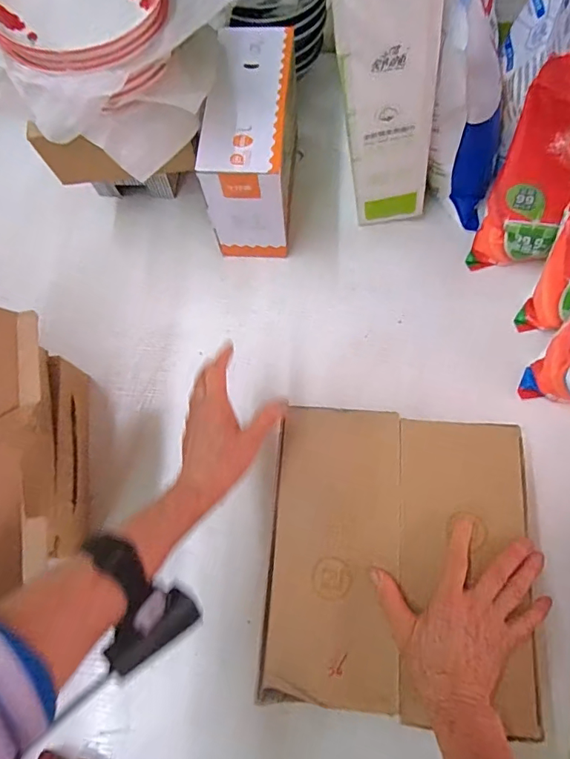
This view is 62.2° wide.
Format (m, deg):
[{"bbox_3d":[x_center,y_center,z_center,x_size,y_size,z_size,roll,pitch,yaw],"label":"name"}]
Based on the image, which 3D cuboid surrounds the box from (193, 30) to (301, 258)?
[{"bbox_3d":[-0.040,-0.299,0.643,0.097,0.201,0.210,5,73,3],"label":"box"}]

